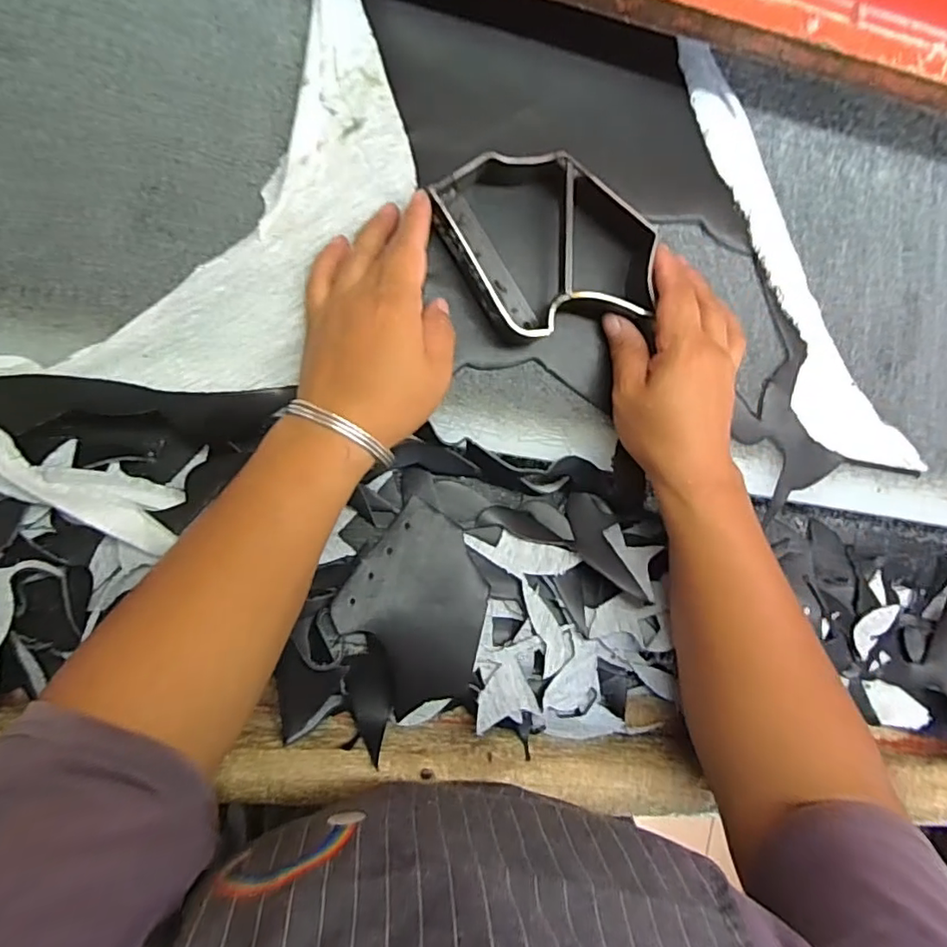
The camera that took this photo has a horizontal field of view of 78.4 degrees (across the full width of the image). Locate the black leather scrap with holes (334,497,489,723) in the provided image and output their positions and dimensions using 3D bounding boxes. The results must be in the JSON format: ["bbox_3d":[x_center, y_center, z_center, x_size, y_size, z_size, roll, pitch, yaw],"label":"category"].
[{"bbox_3d":[-0.035,0.091,0.391,0.096,0.018,0.114,-35,97,-6],"label":"black leather scrap with holes"}]

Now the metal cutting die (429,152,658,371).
[{"bbox_3d":[0.044,-0.141,0.369,0.144,0.043,0.116,8,91,-10],"label":"metal cutting die"}]

